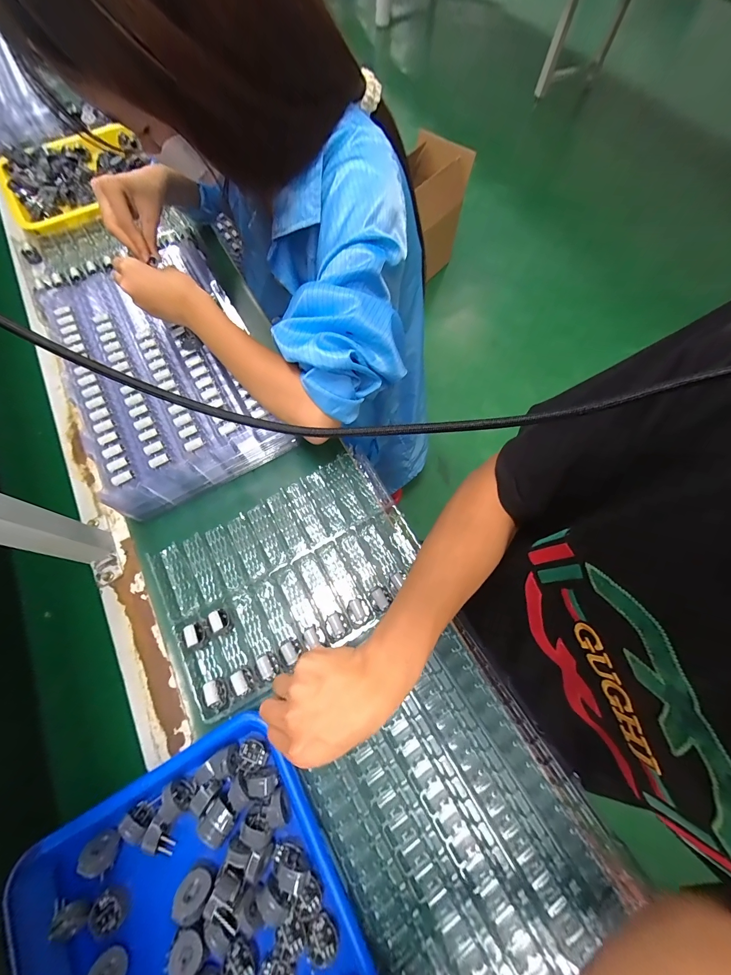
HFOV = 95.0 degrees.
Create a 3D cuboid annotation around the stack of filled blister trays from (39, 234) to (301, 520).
[{"bbox_3d":[-0.284,-0.178,0.475,0.232,0.070,0.400,-29,71,-11],"label":"stack of filled blister trays"}]

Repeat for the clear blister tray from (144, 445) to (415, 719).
[{"bbox_3d":[-0.087,0.098,0.400,0.278,0.024,0.201,-28,71,-13],"label":"clear blister tray"}]

